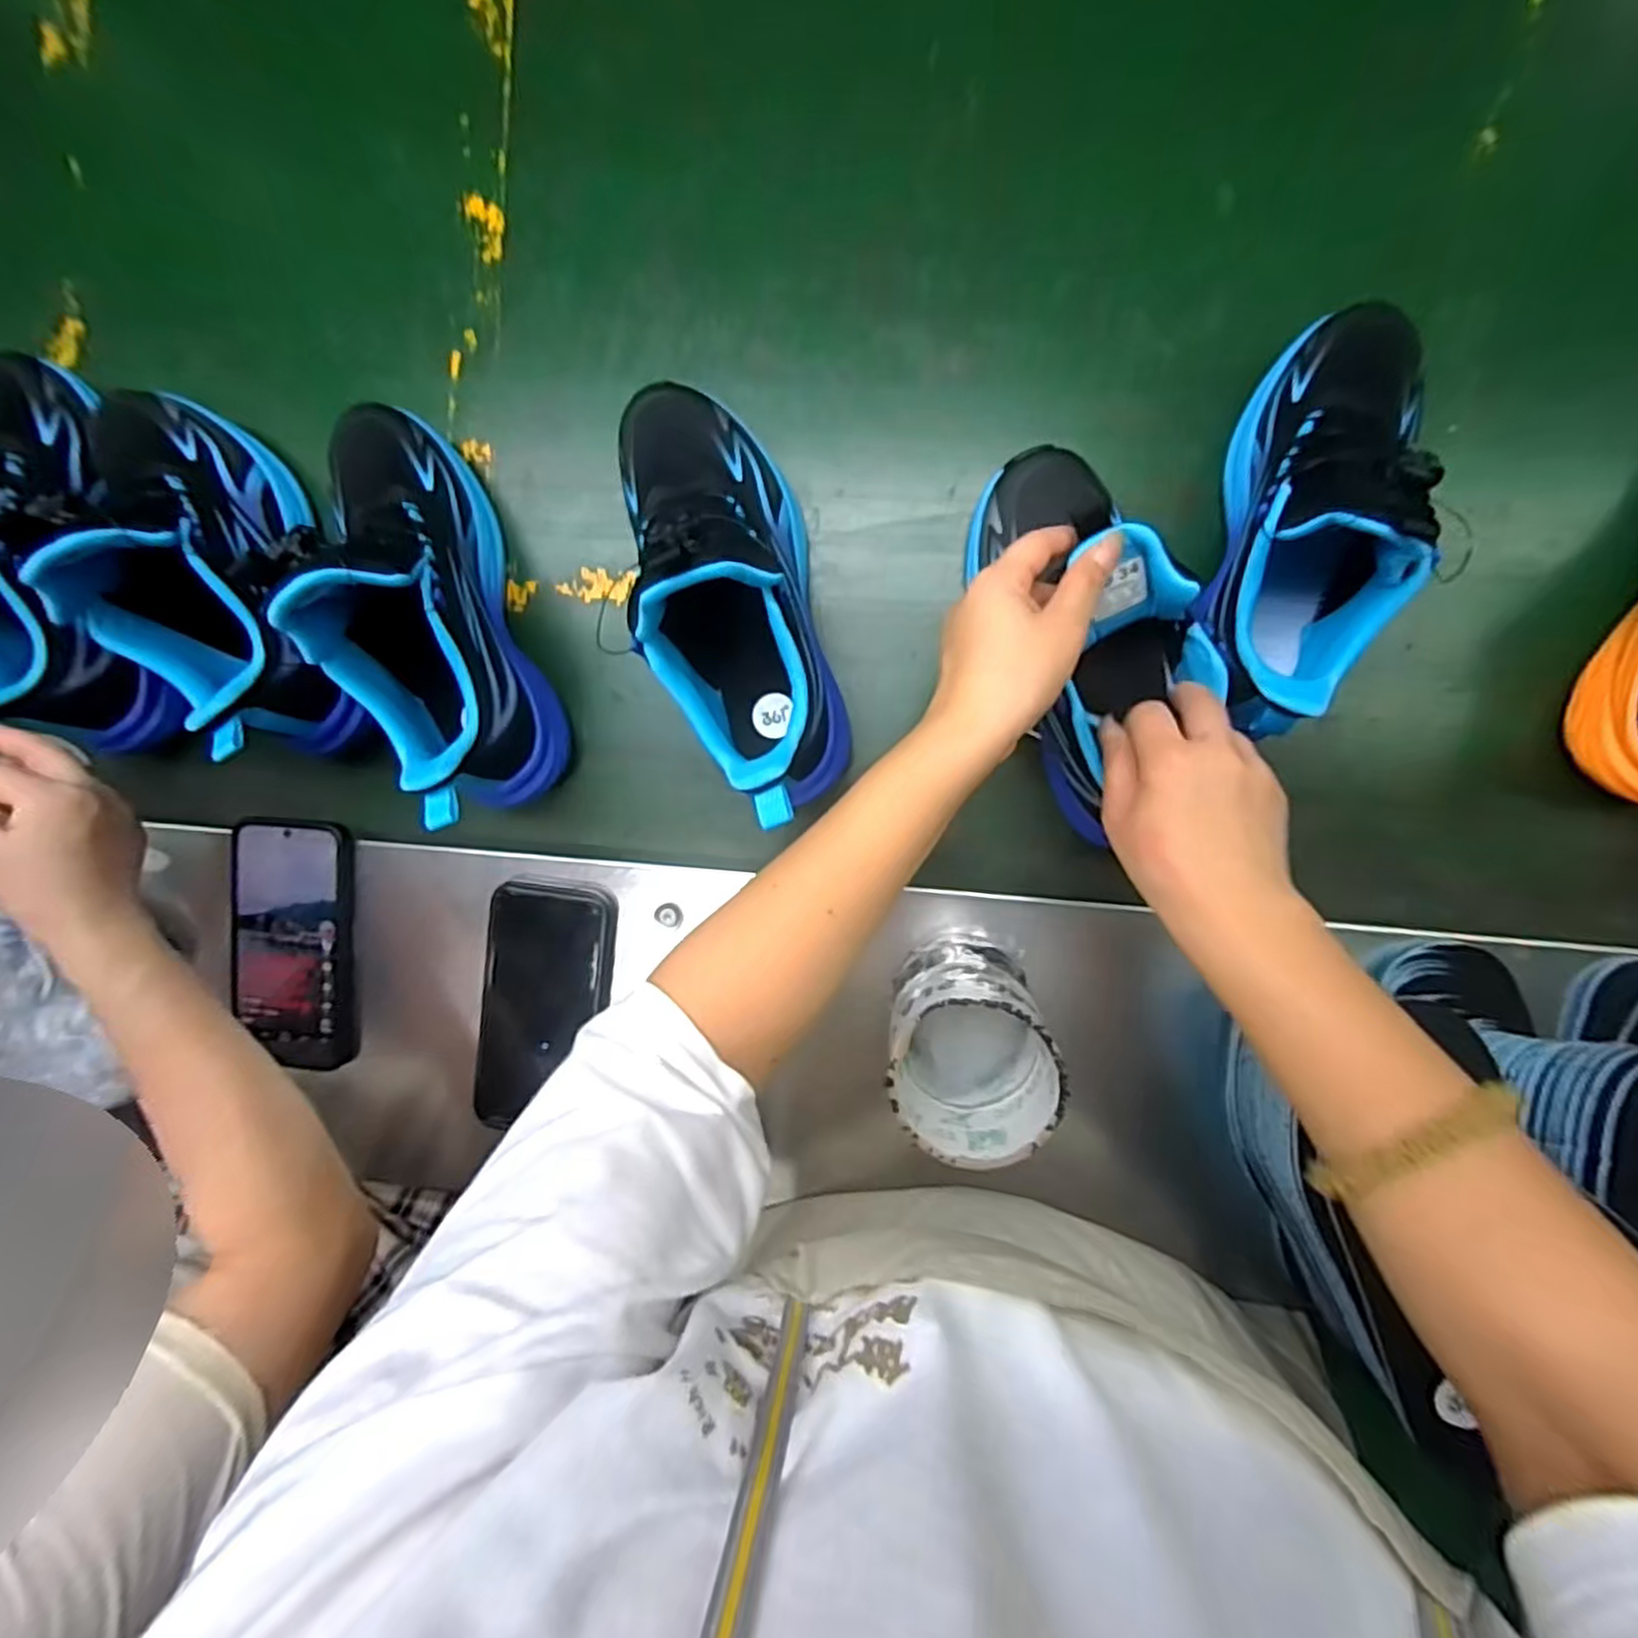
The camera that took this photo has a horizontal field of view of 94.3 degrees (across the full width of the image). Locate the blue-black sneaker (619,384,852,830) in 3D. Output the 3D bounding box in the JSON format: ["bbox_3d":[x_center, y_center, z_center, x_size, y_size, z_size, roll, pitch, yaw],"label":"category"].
[{"bbox_3d":[-0.048,-0.124,0.419,0.089,0.141,0.252,-15,92,7],"label":"blue-black sneaker"}]

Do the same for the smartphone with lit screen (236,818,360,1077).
[{"bbox_3d":[-0.350,0.081,0.505,0.080,0.016,0.159,4,94,6],"label":"smartphone with lit screen"}]

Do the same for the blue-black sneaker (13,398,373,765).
[{"bbox_3d":[-0.380,-0.148,0.450,0.094,0.147,0.244,-23,91,7],"label":"blue-black sneaker"}]

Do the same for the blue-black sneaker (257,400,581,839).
[{"bbox_3d":[-0.237,-0.124,0.443,0.081,0.146,0.256,-20,91,7],"label":"blue-black sneaker"}]

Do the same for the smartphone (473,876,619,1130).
[{"bbox_3d":[-0.177,0.121,0.492,0.084,0.017,0.159,7,94,6],"label":"smartphone"}]

